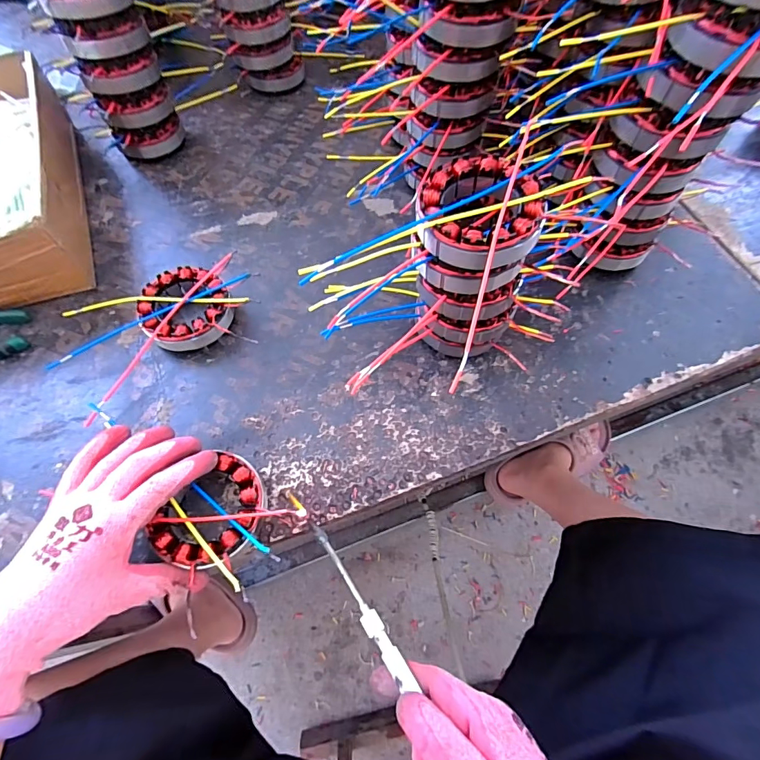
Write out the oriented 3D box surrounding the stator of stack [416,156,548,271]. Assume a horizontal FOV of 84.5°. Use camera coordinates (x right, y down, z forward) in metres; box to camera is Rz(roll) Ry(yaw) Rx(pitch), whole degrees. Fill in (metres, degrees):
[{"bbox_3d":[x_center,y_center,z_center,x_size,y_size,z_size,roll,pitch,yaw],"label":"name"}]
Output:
[{"bbox_3d":[0.070,-0.117,0.291,0.083,0.032,0.086,0,64,0],"label":"stator of stack"}]

